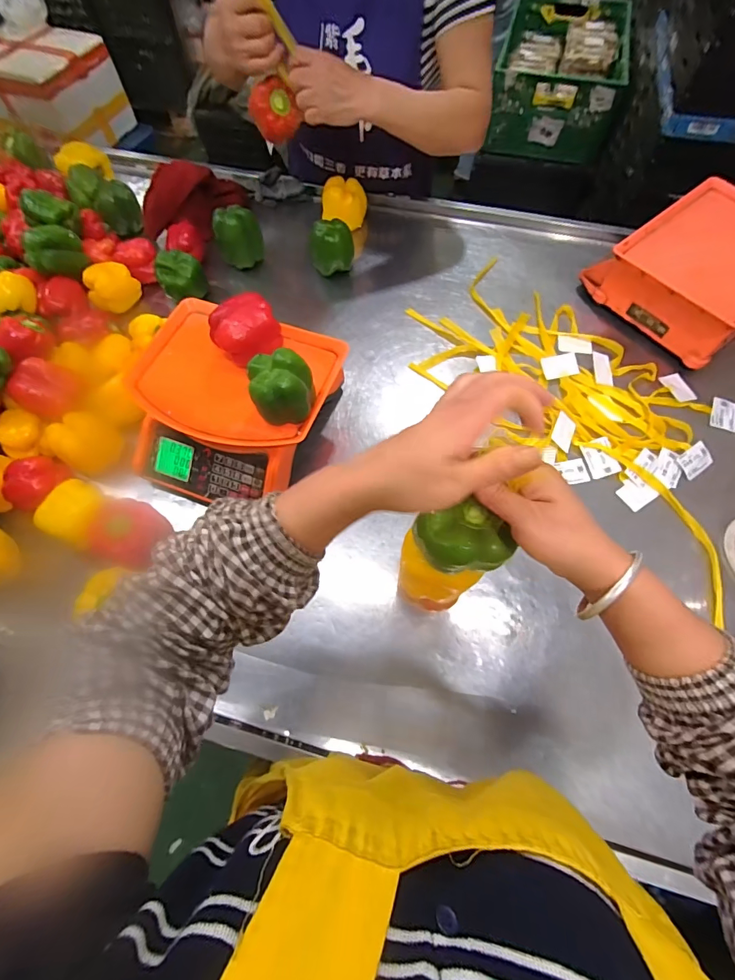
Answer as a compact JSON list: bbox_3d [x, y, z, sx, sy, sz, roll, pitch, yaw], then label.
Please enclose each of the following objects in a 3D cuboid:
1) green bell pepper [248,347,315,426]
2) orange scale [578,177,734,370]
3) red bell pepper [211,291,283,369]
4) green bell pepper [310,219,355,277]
[{"bbox_3d":[-0.110,-0.128,0.538,0.077,0.076,0.069,-9,66,-4],"label":"green bell pepper"},{"bbox_3d":[0.588,-0.395,0.737,0.289,0.102,0.259,-35,70,-15],"label":"orange scale"},{"bbox_3d":[-0.169,-0.217,0.586,0.090,0.077,0.071,-31,69,-13],"label":"red bell pepper"},{"bbox_3d":[-0.072,-0.491,0.845,0.082,0.080,0.071,18,67,8],"label":"green bell pepper"}]

